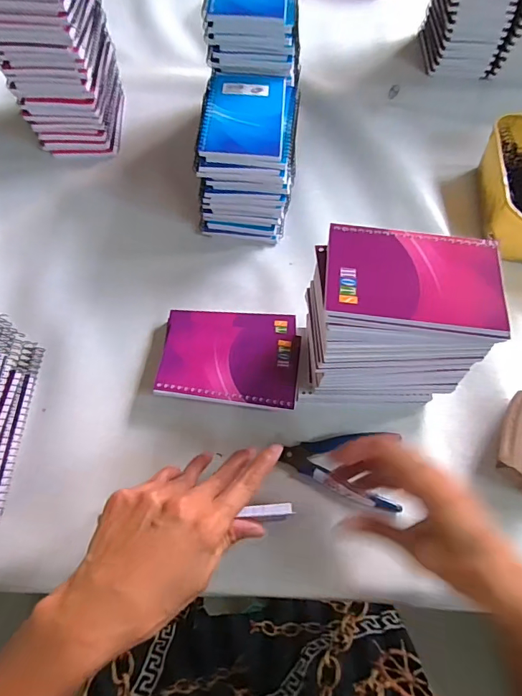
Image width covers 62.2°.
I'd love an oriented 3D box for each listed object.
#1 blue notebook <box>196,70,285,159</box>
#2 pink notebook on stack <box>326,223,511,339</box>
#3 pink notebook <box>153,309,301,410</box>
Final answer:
[{"bbox_3d":[-0.018,-0.250,0.459,0.084,0.010,0.137,4,61,-1],"label":"blue notebook"},{"bbox_3d":[0.115,-0.053,0.323,0.130,0.010,0.079,6,67,1],"label":"pink notebook on stack"},{"bbox_3d":[-0.030,0.006,0.423,0.130,0.010,0.103,4,56,-1],"label":"pink notebook"}]

